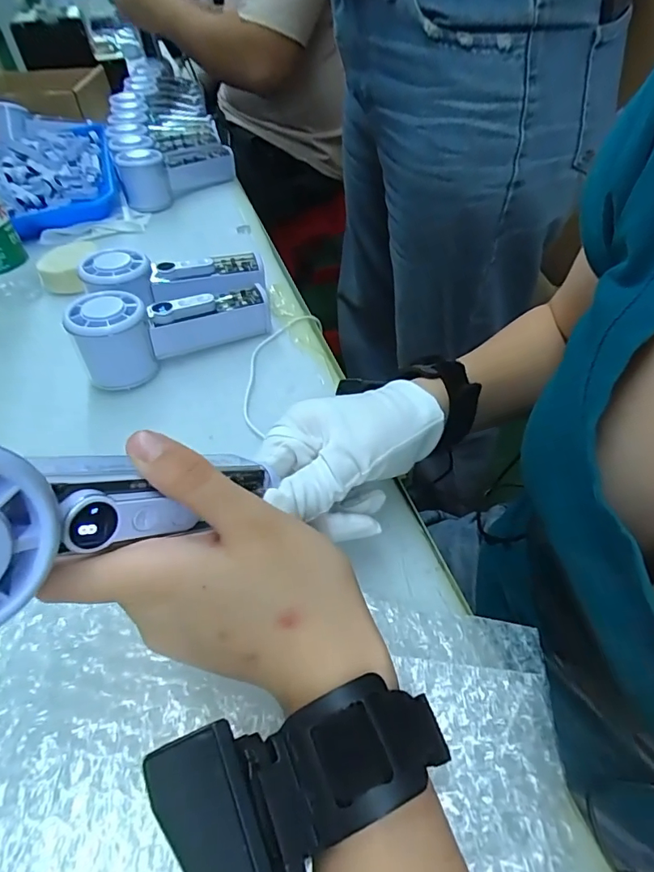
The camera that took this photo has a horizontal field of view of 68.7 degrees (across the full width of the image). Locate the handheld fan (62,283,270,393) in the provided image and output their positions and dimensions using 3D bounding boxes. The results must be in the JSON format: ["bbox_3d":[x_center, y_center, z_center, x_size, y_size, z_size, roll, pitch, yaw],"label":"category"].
[{"bbox_3d":[-0.123,-0.092,0.386,0.148,0.057,0.045,-24,53,-19],"label":"handheld fan"}]

